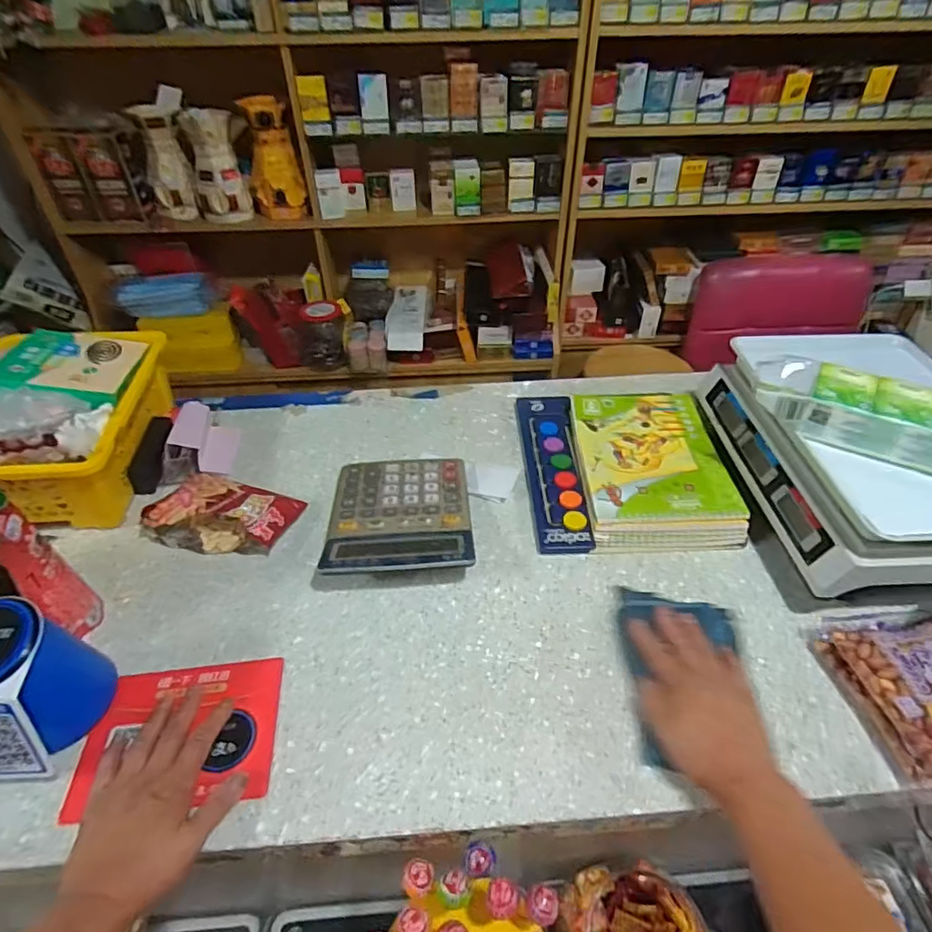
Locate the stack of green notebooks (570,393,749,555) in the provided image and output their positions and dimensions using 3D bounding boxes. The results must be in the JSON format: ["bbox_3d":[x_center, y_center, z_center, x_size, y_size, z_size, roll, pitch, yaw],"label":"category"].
[{"bbox_3d":[0.228,-0.008,0.689,0.166,0.033,0.258,1,43,2],"label":"stack of green notebooks"}]

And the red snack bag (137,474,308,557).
[{"bbox_3d":[-0.283,0.049,0.633,0.162,0.053,0.099,13,45,15],"label":"red snack bag"}]

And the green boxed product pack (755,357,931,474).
[{"bbox_3d":[0.451,-0.040,0.538,0.307,0.060,0.087,21,47,22],"label":"green boxed product pack"}]

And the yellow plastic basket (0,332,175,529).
[{"bbox_3d":[-0.495,-0.055,0.673,0.204,0.129,0.301,-6,43,-5],"label":"yellow plastic basket"}]

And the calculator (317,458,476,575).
[{"bbox_3d":[-0.075,0.052,0.631,0.156,0.048,0.193,-3,43,-2],"label":"calculator"}]

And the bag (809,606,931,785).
[{"bbox_3d":[0.388,0.189,0.469,0.110,0.044,0.148,-8,44,-7],"label":"bag"}]

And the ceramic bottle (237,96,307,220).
[{"bbox_3d":[-0.435,-0.689,1.256,0.089,0.225,0.094,33,53,31],"label":"ceramic bottle"}]

